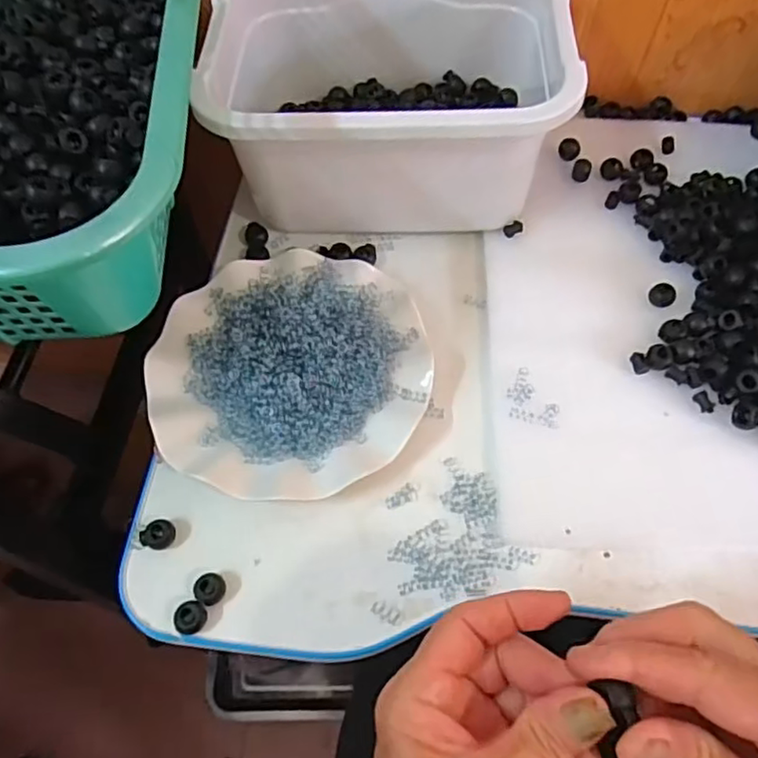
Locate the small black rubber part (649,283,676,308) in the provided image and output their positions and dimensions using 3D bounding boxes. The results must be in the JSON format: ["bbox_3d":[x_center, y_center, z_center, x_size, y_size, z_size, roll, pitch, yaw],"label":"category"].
[{"bbox_3d":[0.203,-0.060,0.449,0.017,0.006,0.018,0,61,-1],"label":"small black rubber part"}]

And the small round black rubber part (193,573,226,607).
[{"bbox_3d":[-0.098,0.121,0.360,0.017,0.011,0.017,0,61,-1],"label":"small round black rubber part"}]

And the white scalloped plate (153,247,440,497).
[{"bbox_3d":[-0.059,-0.011,0.411,0.179,0.026,0.175,0,61,-1],"label":"white scalloped plate"}]

